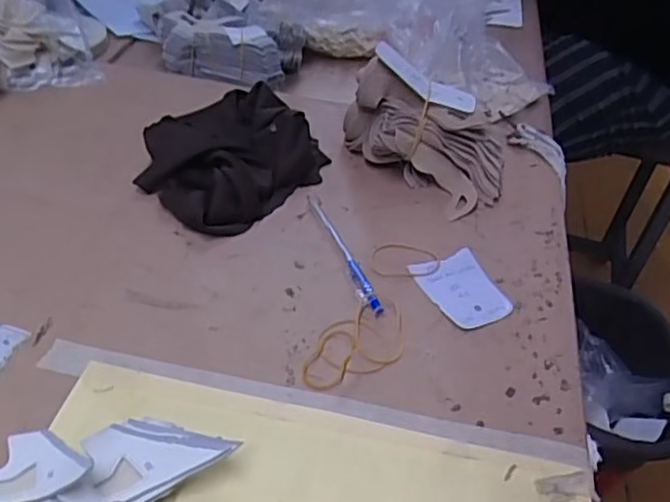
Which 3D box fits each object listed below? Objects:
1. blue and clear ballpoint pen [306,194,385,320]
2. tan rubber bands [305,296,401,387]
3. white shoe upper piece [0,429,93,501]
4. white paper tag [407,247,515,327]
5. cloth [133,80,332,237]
[{"bbox_3d":[0.007,-0.002,0.508,0.013,0.009,0.140,-10,45,-19],"label":"blue and clear ballpoint pen"},{"bbox_3d":[0.017,0.063,0.442,0.095,0.009,0.048,-30,53,-34],"label":"tan rubber bands"},{"bbox_3d":[-0.167,0.116,0.352,0.066,0.016,0.046,1,42,-7],"label":"white shoe upper piece"},{"bbox_3d":[0.098,0.029,0.495,0.054,0.004,0.070,-23,55,-22],"label":"white paper tag"},{"bbox_3d":[-0.095,-0.087,0.572,0.136,0.040,0.159,32,47,25],"label":"cloth"}]

